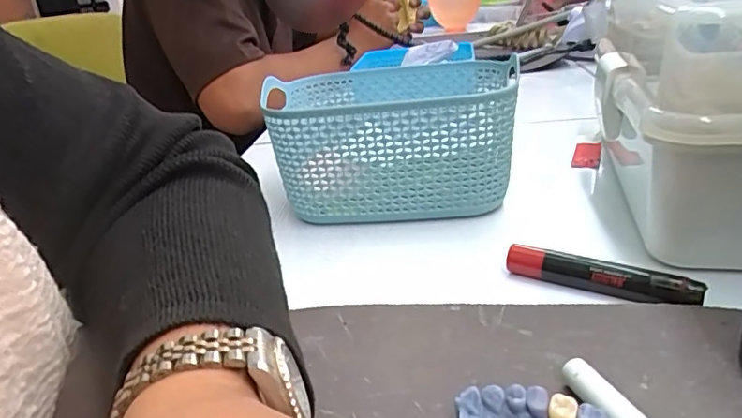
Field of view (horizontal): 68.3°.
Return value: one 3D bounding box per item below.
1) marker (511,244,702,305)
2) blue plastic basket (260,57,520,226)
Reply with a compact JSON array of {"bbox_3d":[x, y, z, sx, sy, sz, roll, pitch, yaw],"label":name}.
[{"bbox_3d":[0.108,0.033,0.264,0.089,0.011,0.013,11,28,33],"label":"marker"},{"bbox_3d":[0.015,-0.052,0.392,0.161,0.076,0.124,-3,24,7],"label":"blue plastic basket"}]

